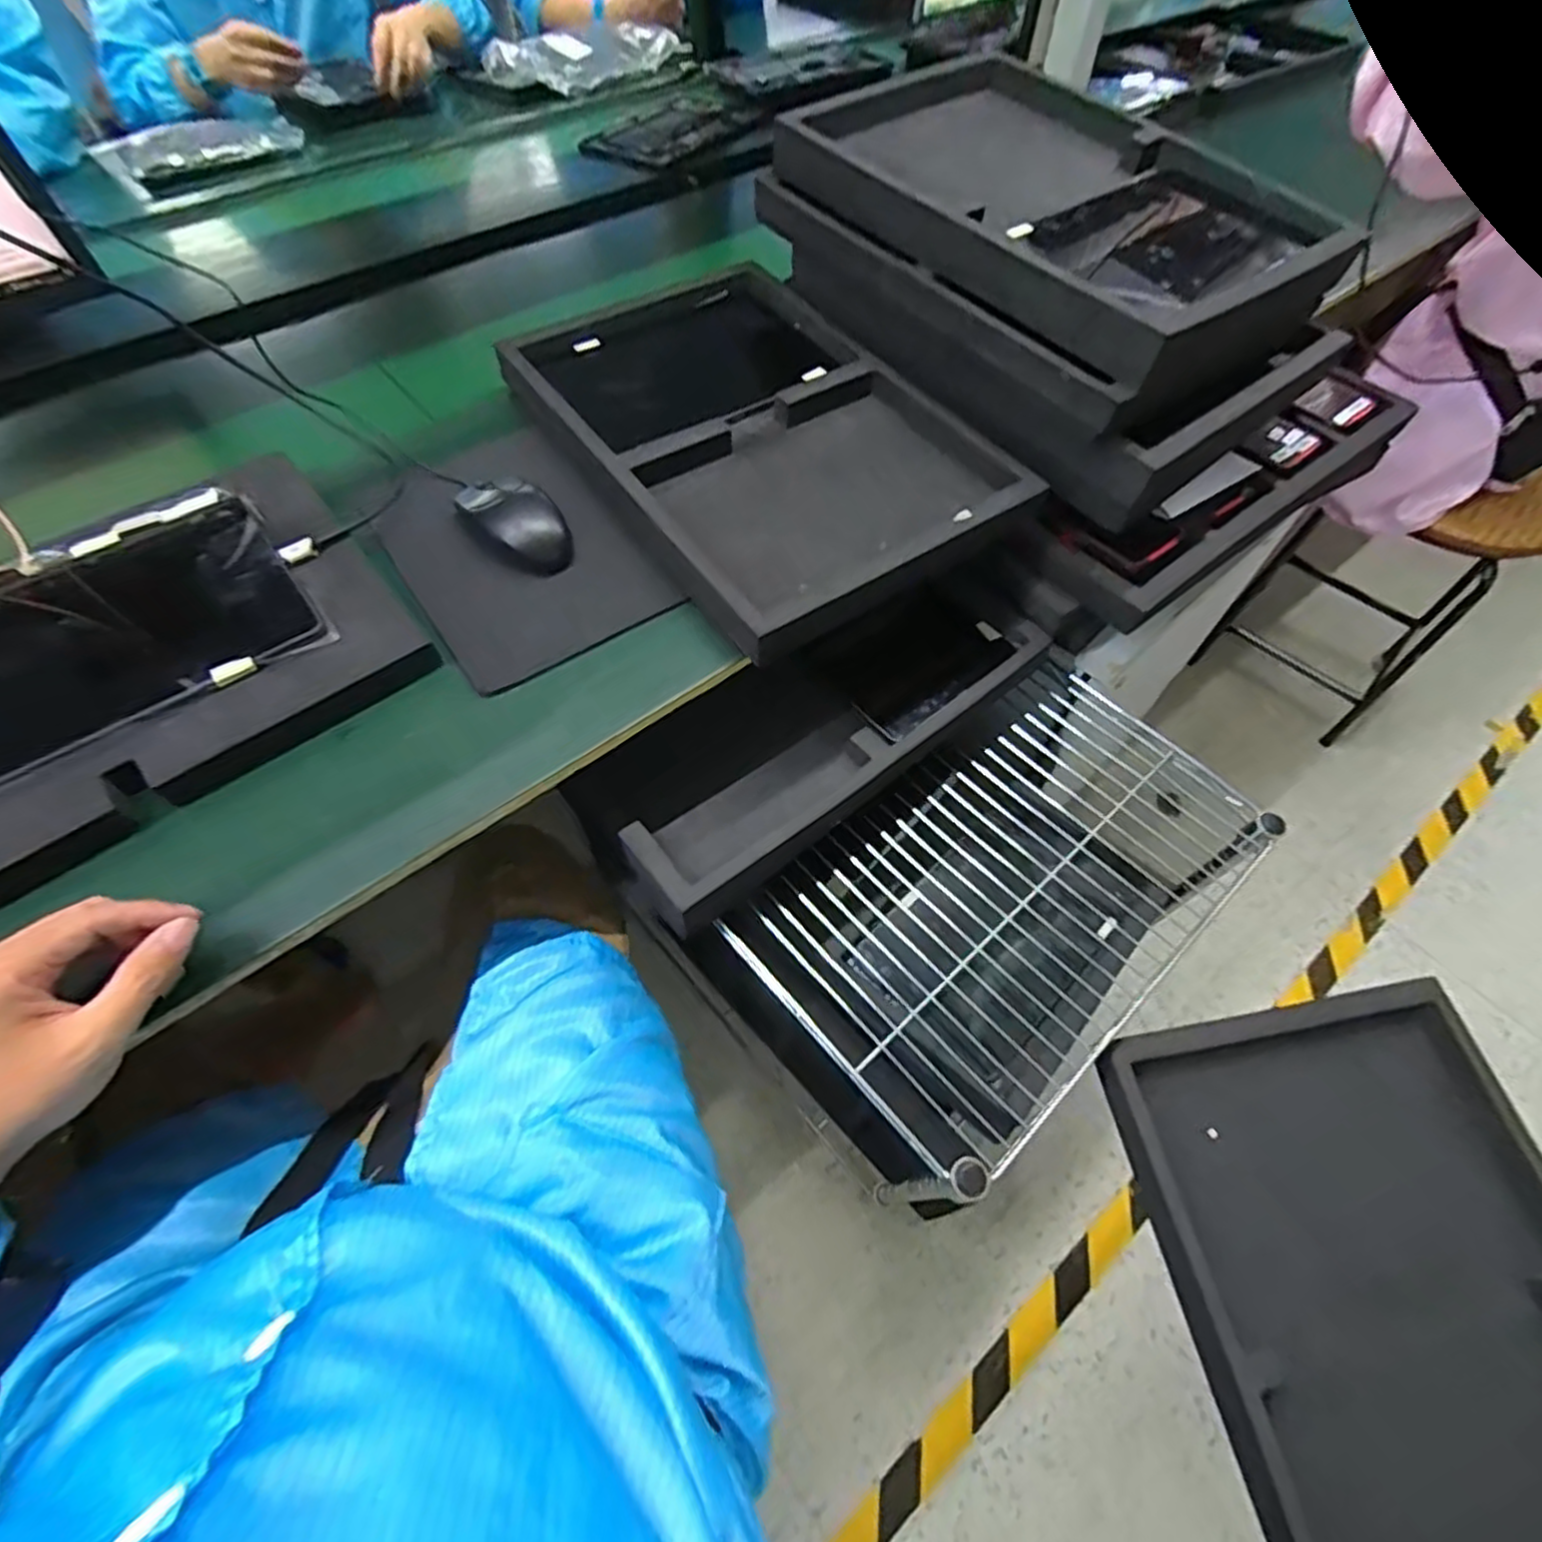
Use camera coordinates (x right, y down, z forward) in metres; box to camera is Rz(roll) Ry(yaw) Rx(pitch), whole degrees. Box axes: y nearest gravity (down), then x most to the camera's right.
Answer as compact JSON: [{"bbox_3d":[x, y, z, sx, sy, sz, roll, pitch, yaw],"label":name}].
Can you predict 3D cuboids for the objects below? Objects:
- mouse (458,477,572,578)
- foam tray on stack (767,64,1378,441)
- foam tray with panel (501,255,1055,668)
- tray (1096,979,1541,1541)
[{"bbox_3d":[-0.199,-0.199,0.573,0.062,0.032,0.101,-38,66,-21],"label":"mouse"},{"bbox_3d":[0.253,-0.510,0.650,0.308,0.056,0.443,-31,64,-18],"label":"foam tray on stack"},{"bbox_3d":[-0.022,-0.302,0.640,0.307,0.042,0.436,-32,64,-18],"label":"foam tray with panel"},{"bbox_3d":[0.440,0.378,0.484,0.289,0.052,0.411,-8,59,-5],"label":"tray"}]

